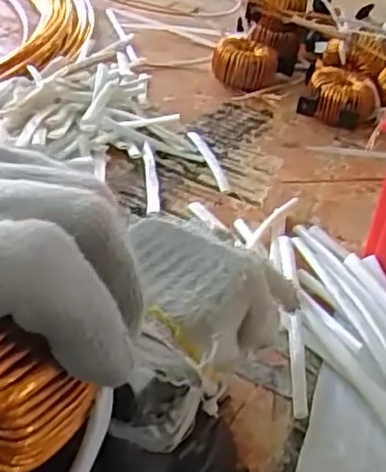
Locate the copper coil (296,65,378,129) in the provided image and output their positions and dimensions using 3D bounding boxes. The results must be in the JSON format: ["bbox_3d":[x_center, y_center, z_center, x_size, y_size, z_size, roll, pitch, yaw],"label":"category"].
[{"bbox_3d":[0.157,-0.146,0.722,0.082,0.043,0.061,10,36,6],"label":"copper coil"}]

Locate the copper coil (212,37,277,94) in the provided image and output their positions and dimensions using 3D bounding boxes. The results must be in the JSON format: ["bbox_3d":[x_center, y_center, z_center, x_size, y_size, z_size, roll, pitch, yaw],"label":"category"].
[{"bbox_3d":[0.061,-0.199,0.776,0.075,0.049,0.061,10,36,5],"label":"copper coil"}]

